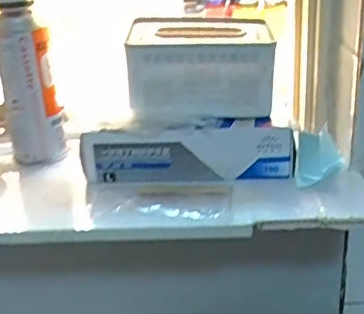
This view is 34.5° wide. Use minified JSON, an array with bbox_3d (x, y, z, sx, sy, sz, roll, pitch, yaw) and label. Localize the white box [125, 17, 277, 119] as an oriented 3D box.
[{"bbox_3d":[0.020,-0.096,0.638,0.153,0.088,0.106,-1,24,3],"label":"white box"}]

